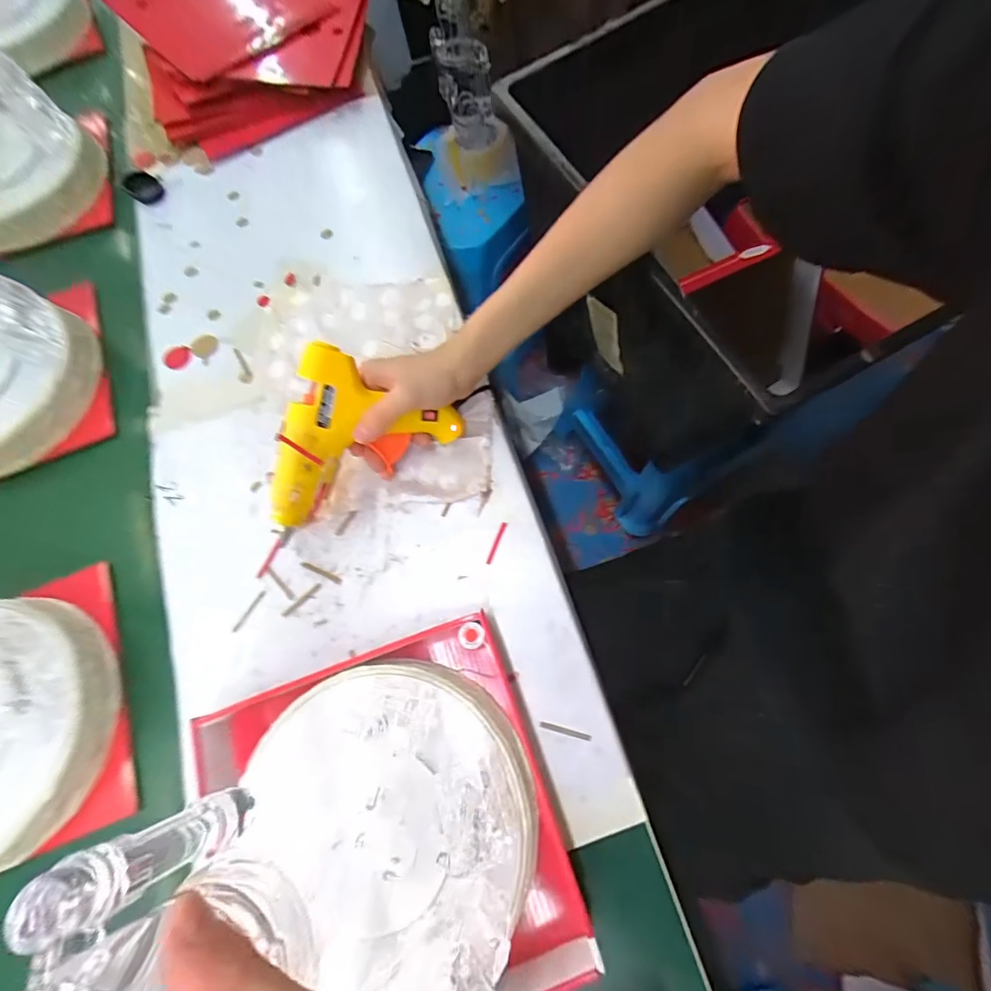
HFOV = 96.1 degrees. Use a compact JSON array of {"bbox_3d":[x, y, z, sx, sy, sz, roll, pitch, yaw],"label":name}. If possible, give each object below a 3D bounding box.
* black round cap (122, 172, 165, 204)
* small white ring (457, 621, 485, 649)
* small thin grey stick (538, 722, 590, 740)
[{"bbox_3d":[-0.451,-0.395,0.571,0.038,0.021,0.043,-41,73,-12],"label":"black round cap"},{"bbox_3d":[-0.019,0.107,0.342,0.021,0.006,0.019,6,73,6],"label":"small white ring"},{"bbox_3d":[0.055,0.186,0.351,0.041,0.004,0.004,12,71,7],"label":"small thin grey stick"}]

